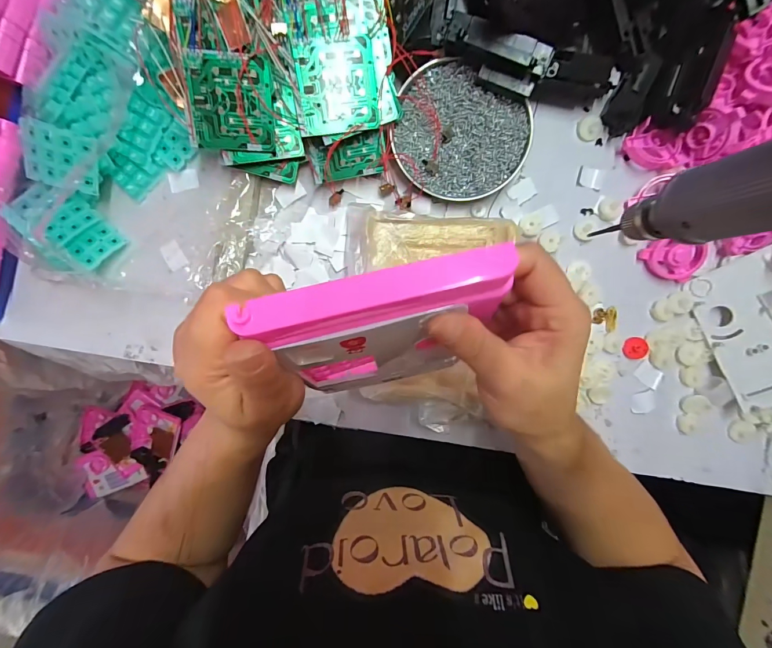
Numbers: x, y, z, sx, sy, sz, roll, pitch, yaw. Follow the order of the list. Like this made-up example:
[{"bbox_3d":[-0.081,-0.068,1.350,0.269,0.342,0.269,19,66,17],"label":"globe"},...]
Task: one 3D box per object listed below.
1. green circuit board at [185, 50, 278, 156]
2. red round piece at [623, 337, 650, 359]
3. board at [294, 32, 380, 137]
[{"bbox_3d":[-0.136,-0.192,0.295,0.069,0.005,0.072,1,116,-9],"label":"green circuit board"},{"bbox_3d":[0.263,0.026,0.354,0.024,0.005,0.023,0,93,1],"label":"red round piece"},{"bbox_3d":[-0.044,-0.211,0.301,0.069,0.004,0.072,-8,110,-7],"label":"board"}]

